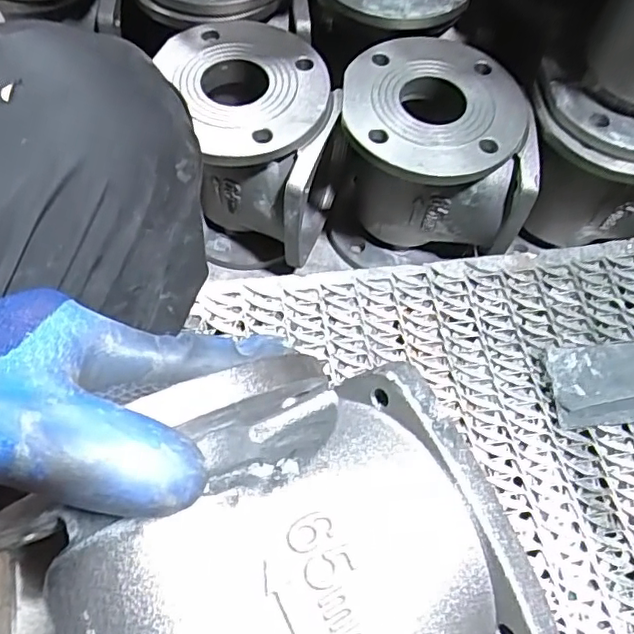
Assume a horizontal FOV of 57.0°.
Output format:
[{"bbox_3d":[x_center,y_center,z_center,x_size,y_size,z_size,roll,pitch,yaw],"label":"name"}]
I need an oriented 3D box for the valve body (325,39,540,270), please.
[{"bbox_3d":[0.112,-0.159,0.615,0.183,0.181,0.161,2,64,0],"label":"valve body"}]

